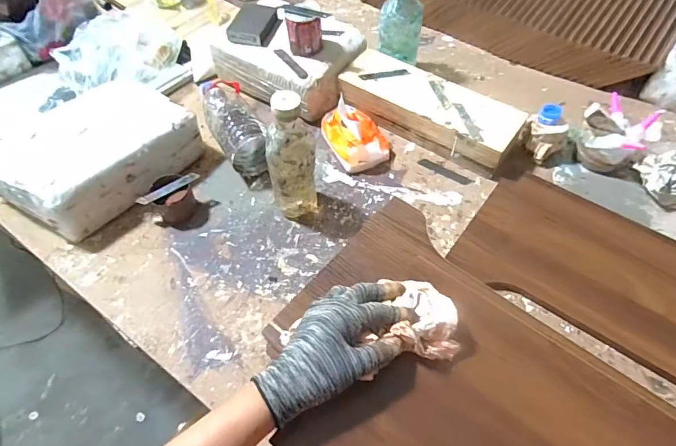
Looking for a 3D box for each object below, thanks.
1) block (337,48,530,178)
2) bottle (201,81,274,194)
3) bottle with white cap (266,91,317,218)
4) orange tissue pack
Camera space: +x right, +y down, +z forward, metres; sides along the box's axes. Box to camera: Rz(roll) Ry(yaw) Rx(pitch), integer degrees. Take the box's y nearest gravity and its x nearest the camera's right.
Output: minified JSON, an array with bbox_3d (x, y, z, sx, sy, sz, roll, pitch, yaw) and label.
[{"bbox_3d":[0.166,-0.214,0.764,0.335,0.059,0.115,32,62,20],"label":"block"},{"bbox_3d":[-0.191,-0.182,0.756,0.085,0.084,0.269,-22,59,-13],"label":"bottle"},{"bbox_3d":[-0.068,-0.089,0.616,0.070,0.213,0.058,-7,56,-3],"label":"bottle with white cap"},{"bbox_3d":[0.033,-0.167,0.757,0.100,0.070,0.133,-26,59,-16],"label":"orange tissue pack"}]

